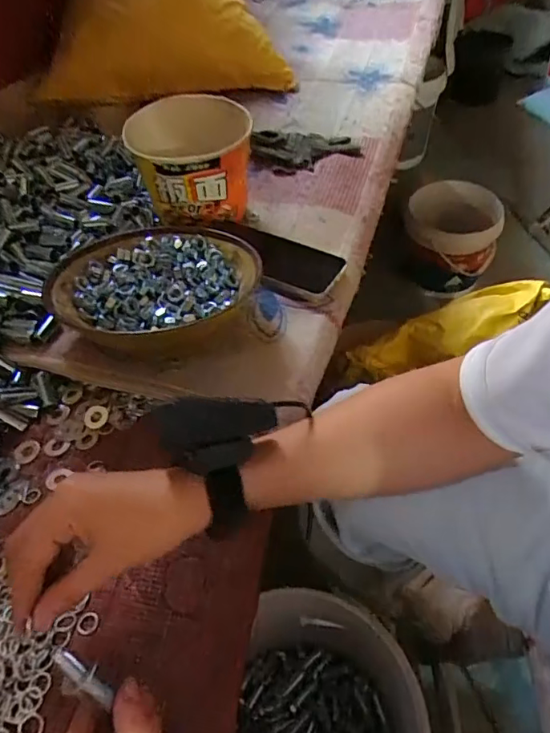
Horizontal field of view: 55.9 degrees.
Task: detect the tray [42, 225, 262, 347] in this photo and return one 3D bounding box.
[{"bbox_3d":[-0.111,-0.076,0.512,0.191,0.055,0.155,-2,50,3],"label":"tray"}]

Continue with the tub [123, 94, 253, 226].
[{"bbox_3d":[-0.097,-0.237,0.620,0.135,0.108,0.129,-7,50,-1],"label":"tub"}]

